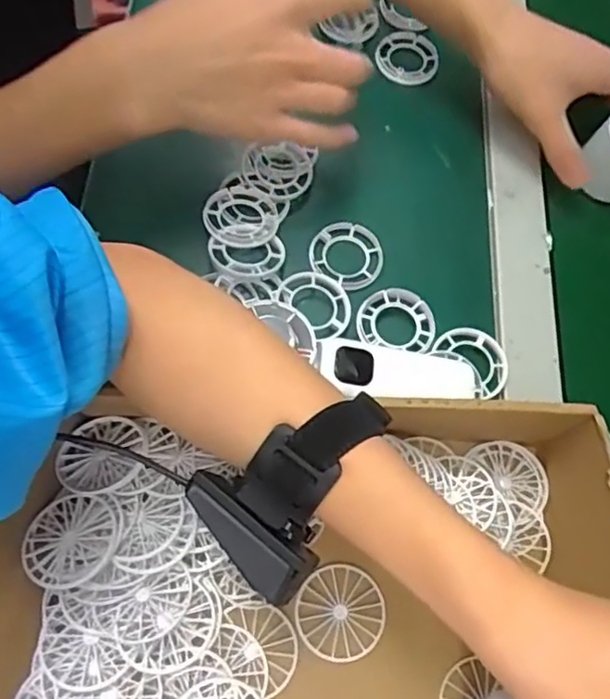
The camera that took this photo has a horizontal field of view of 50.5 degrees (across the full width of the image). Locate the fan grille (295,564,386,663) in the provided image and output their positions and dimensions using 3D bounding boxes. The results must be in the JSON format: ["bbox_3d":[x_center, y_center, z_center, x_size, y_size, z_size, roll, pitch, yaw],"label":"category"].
[{"bbox_3d":[0.021,0.149,0.368,0.048,0.004,0.050,1,67,-3],"label":"fan grille"}]

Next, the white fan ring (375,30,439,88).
[{"bbox_3d":[0.086,-0.244,0.541,0.054,0.010,0.050,1,67,-3],"label":"white fan ring"}]

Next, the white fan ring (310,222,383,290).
[{"bbox_3d":[0.030,-0.068,0.461,0.051,0.012,0.052,1,67,-3],"label":"white fan ring"}]

